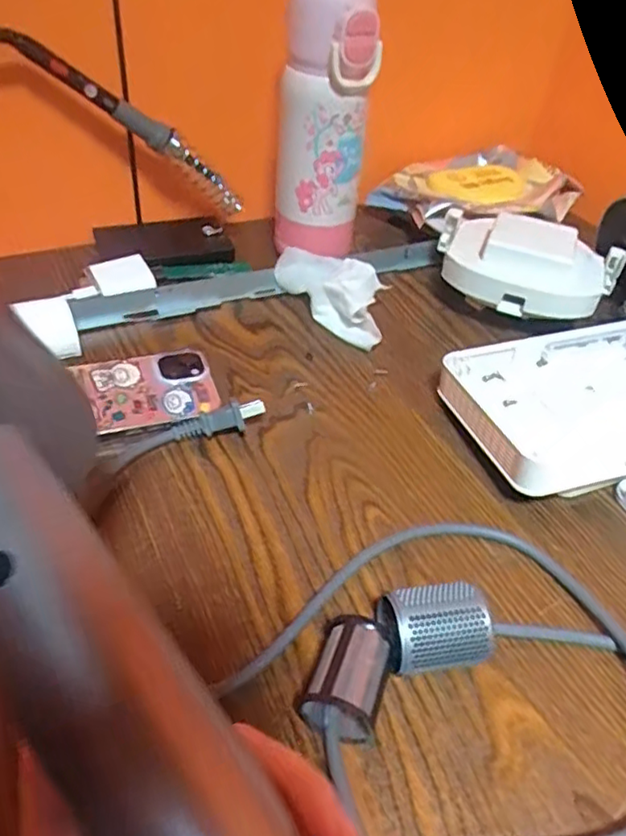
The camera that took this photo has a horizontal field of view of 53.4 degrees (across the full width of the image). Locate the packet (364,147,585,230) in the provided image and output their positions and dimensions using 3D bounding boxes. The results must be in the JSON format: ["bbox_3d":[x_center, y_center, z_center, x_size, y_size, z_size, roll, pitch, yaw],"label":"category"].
[{"bbox_3d":[0.158,-0.215,0.599,0.183,0.036,0.113,-23,51,-27],"label":"packet"}]

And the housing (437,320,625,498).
[{"bbox_3d":[0.183,-0.011,0.409,0.178,0.034,0.118,-13,46,-12],"label":"housing"}]

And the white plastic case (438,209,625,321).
[{"bbox_3d":[0.171,-0.116,0.487,0.141,0.052,0.078,10,44,2],"label":"white plastic case"}]

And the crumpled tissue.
[{"bbox_3d":[0.017,-0.097,0.483,0.102,0.035,0.058,25,47,19],"label":"crumpled tissue"}]

